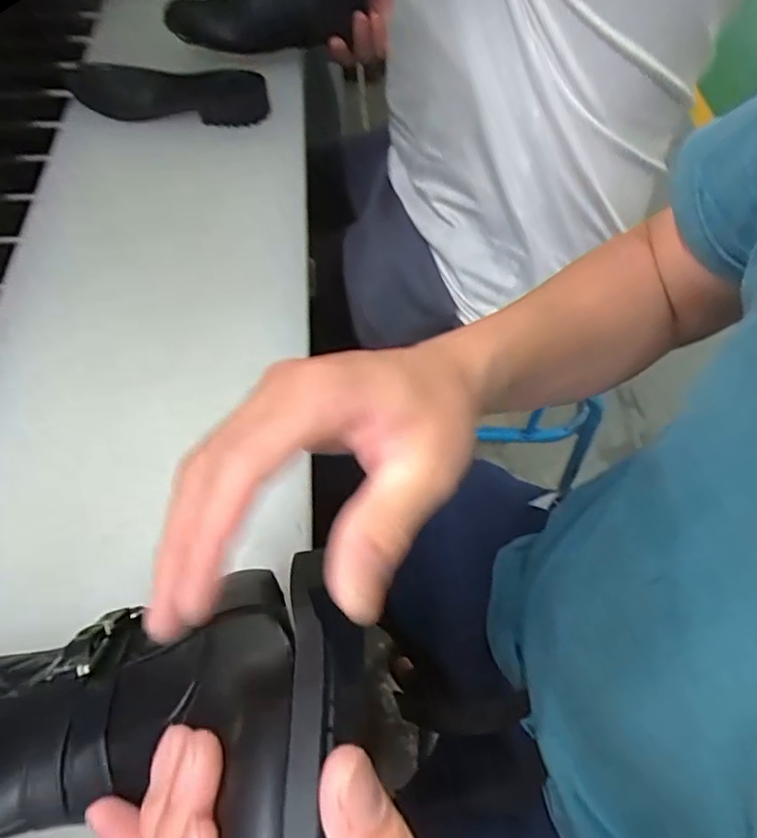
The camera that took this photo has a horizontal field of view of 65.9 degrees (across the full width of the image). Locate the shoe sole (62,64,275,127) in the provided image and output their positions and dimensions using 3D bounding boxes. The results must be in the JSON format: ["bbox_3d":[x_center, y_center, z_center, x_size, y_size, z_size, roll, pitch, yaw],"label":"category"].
[{"bbox_3d":[-0.214,-0.323,0.576,0.216,0.027,0.076,13,60,8],"label":"shoe sole"}]

